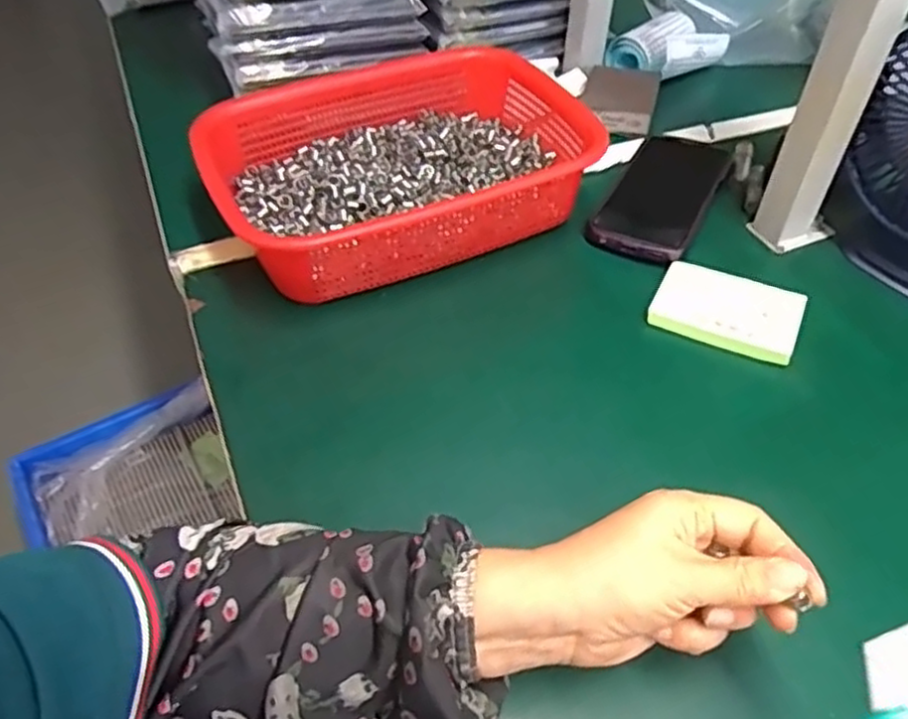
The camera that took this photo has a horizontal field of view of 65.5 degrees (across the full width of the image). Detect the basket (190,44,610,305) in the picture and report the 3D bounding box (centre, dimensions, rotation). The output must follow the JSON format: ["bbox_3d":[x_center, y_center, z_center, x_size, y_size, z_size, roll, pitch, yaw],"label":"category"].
[{"bbox_3d":[-0.037,-0.155,0.552,0.269,0.063,0.201,-20,50,-19],"label":"basket"}]

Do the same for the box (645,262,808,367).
[{"bbox_3d":[0.191,-0.035,0.496,0.095,0.013,0.066,21,50,18],"label":"box"}]

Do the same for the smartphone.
[{"bbox_3d":[0.177,-0.144,0.589,0.076,0.009,0.180,23,50,20],"label":"smartphone"}]

